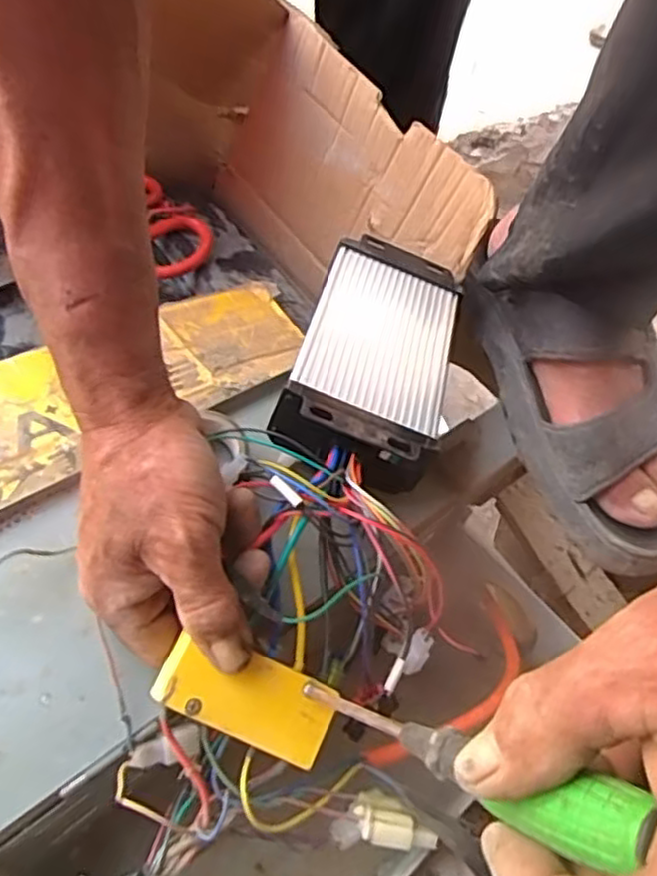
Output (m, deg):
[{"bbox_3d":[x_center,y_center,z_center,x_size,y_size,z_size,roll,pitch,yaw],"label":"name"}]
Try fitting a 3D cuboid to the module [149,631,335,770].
[{"bbox_3d":[-0.037,0.117,0.318,0.078,0.022,0.036,24,68,-8],"label":"module"}]

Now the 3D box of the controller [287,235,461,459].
[{"bbox_3d":[0.031,-0.056,0.426,0.090,0.040,0.173,15,48,4],"label":"controller"}]

